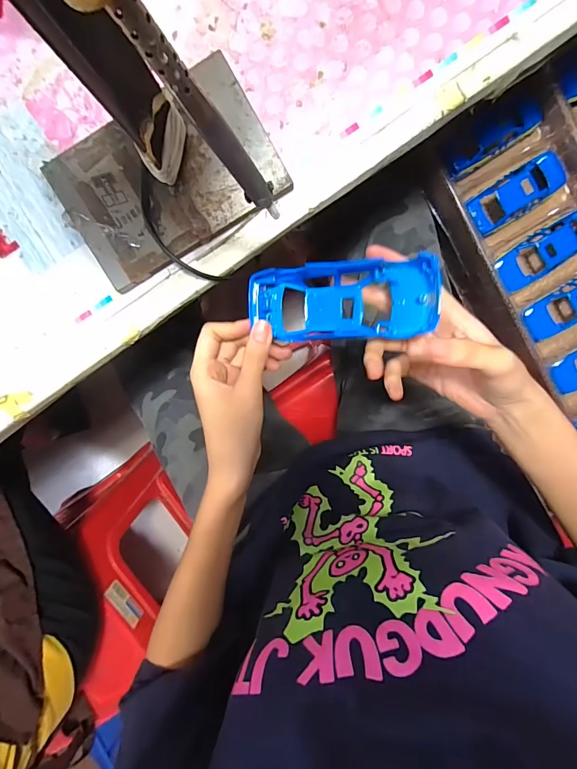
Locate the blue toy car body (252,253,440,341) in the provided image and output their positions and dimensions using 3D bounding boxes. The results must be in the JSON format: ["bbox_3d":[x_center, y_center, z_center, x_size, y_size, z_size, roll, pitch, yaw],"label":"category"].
[{"bbox_3d":[0.039,-0.060,0.278,0.129,0.037,0.054,2,97,17],"label":"blue toy car body"}]

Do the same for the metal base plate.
[{"bbox_3d":[-0.084,-0.145,0.267,0.146,0.005,0.097,-31,96,3],"label":"metal base plate"}]

